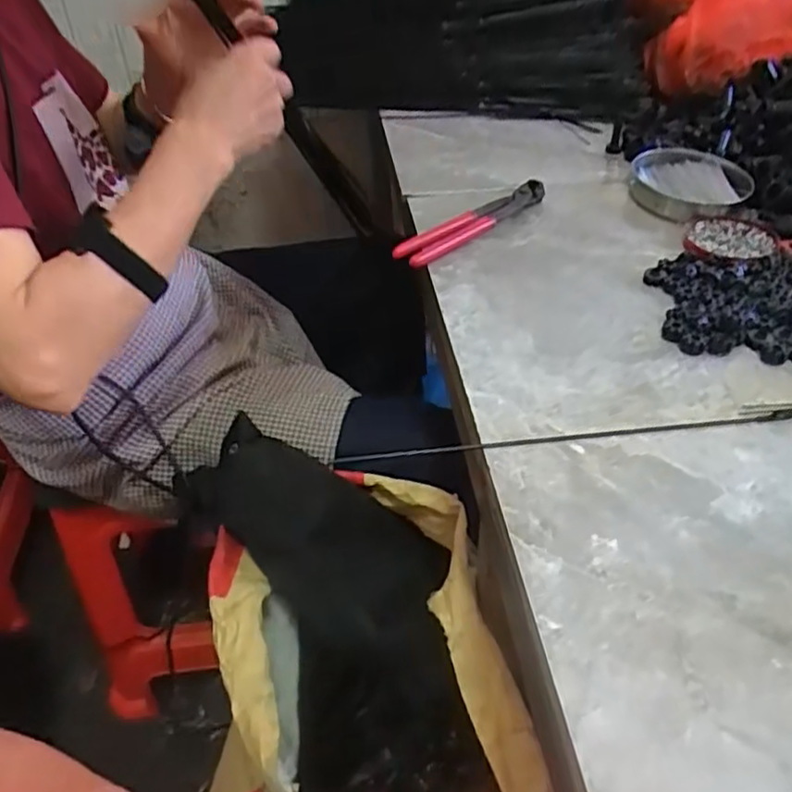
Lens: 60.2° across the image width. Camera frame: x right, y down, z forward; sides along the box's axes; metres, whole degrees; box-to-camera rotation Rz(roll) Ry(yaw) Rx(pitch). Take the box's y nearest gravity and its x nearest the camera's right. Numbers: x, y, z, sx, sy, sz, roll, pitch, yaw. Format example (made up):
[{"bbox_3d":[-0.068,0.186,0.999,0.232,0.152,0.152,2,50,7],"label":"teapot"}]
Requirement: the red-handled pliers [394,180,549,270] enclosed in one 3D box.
[{"bbox_3d":[0.076,-0.173,0.678,0.186,0.021,0.038,-33,50,-32],"label":"red-handled pliers"}]

